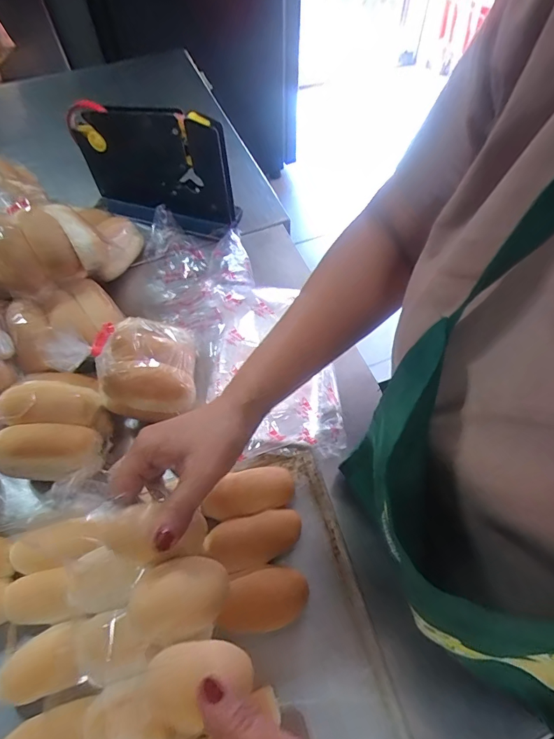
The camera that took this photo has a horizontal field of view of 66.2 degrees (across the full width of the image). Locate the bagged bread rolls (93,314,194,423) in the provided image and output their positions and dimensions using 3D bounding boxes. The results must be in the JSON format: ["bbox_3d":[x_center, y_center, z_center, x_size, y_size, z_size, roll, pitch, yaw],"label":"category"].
[{"bbox_3d":[-0.136,-0.003,0.439,0.095,0.053,0.101,25,42,-24],"label":"bagged bread rolls"}]

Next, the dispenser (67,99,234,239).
[{"bbox_3d":[-0.169,-0.273,0.576,0.216,0.148,0.061,14,59,9],"label":"dispenser"}]

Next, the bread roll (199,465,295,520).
[{"bbox_3d":[-0.026,0.119,0.401,0.083,0.033,0.039,-14,59,-8],"label":"bread roll"}]

